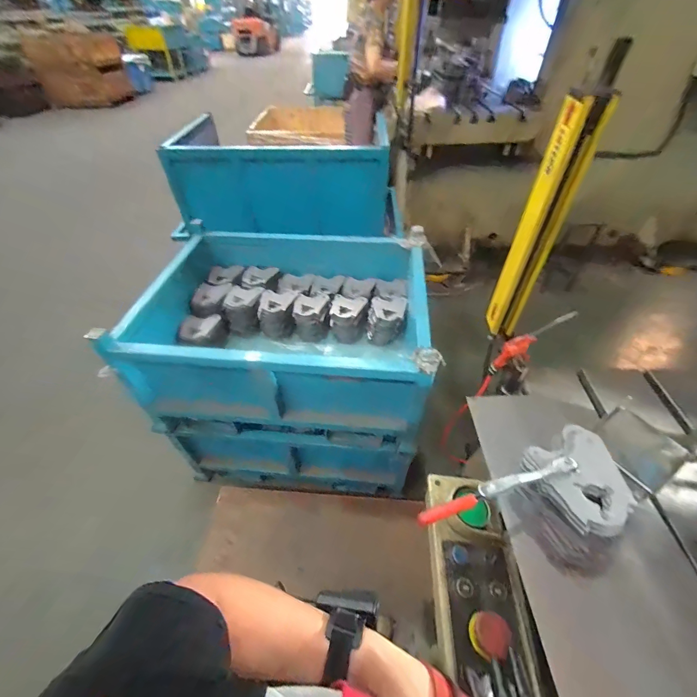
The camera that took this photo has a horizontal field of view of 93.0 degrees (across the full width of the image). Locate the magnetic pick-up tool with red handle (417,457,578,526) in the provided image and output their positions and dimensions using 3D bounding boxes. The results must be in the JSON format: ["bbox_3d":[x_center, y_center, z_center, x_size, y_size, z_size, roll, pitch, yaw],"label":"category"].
[{"bbox_3d":[0.224,0.205,0.487,0.258,0.034,0.020,-13,48,-11],"label":"magnetic pick-up tool with red handle"}]

